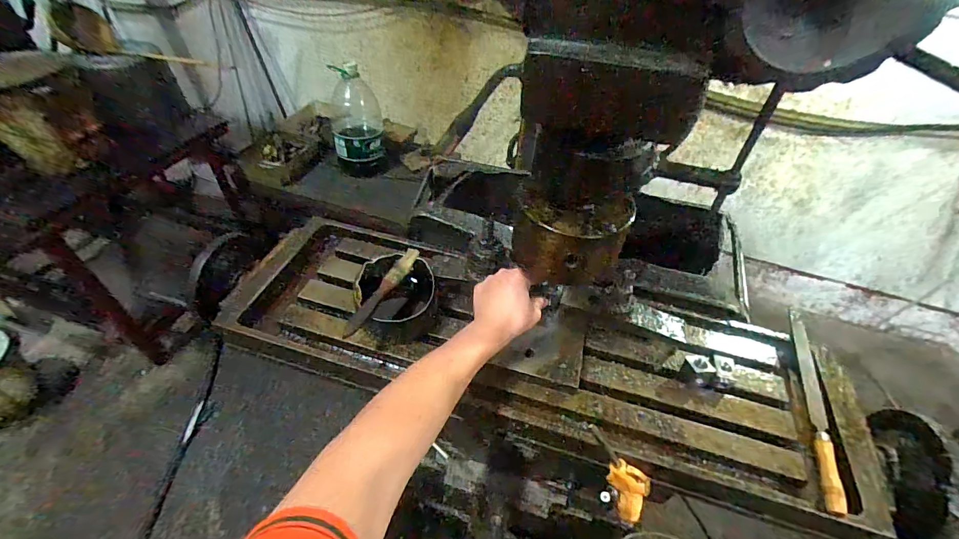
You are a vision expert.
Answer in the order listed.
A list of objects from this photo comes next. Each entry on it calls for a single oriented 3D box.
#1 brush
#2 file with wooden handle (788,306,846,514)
[{"bbox_3d":[-0.124,0.026,0.521,0.018,0.023,0.144,25,50,17],"label":"brush"},{"bbox_3d":[0.411,0.152,0.500,0.026,0.021,0.282,19,48,12],"label":"file with wooden handle"}]

